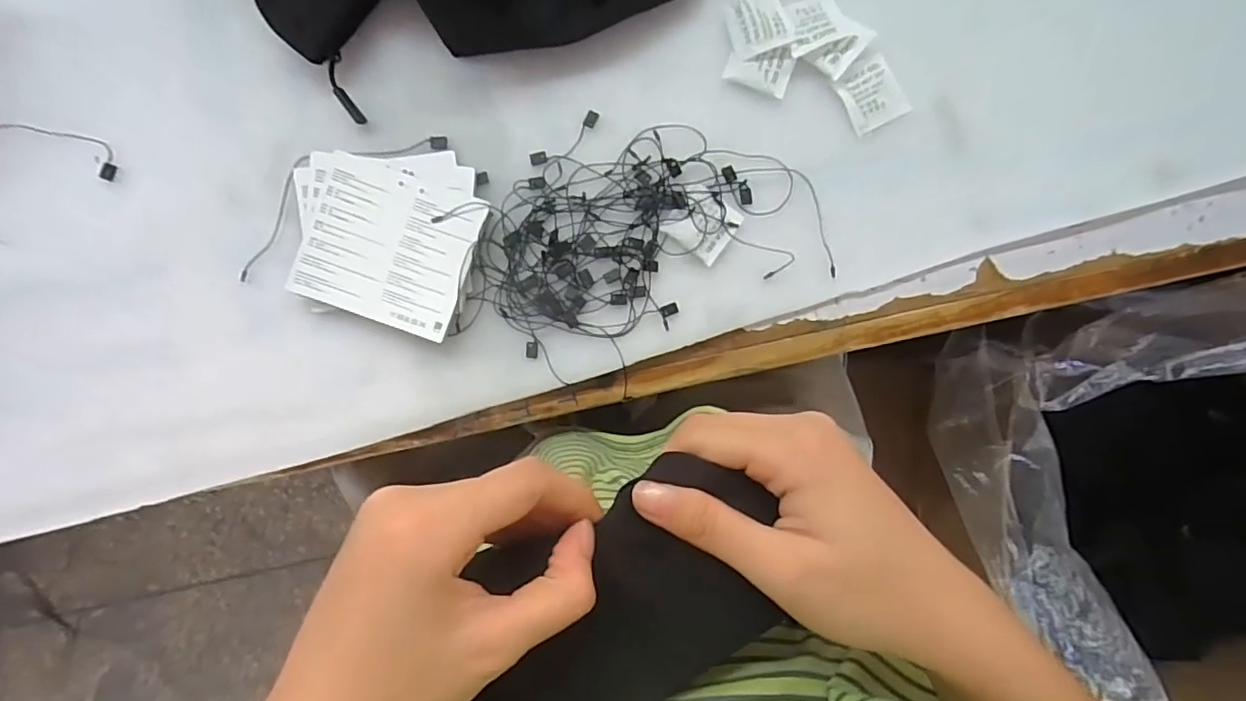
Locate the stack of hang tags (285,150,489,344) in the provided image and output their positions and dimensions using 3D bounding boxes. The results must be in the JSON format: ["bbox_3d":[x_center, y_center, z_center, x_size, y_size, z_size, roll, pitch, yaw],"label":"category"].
[{"bbox_3d":[-0.144,-0.070,0.355,0.110,0.018,0.105,13,90,-2],"label":"stack of hang tags"}]

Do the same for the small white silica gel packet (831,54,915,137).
[{"bbox_3d":[0.158,-0.162,0.369,0.038,0.004,0.041,-28,91,-1],"label":"small white silica gel packet"}]

